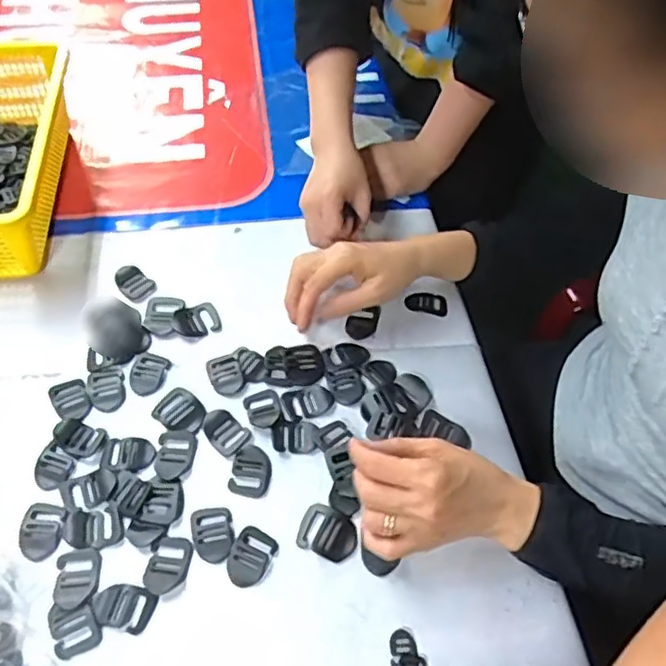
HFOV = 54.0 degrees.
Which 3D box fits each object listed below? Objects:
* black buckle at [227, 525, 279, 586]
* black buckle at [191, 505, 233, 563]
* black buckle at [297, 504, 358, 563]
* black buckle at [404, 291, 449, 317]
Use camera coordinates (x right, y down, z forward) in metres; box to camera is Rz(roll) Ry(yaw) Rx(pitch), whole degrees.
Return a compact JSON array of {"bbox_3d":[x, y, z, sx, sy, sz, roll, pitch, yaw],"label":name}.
[{"bbox_3d":[-0.062,0.169,0.493,0.029,0.004,0.041,20,56,14],"label":"black buckle"},{"bbox_3d":[-0.093,0.155,0.504,0.030,0.004,0.043,-12,54,-10],"label":"black buckle"},{"bbox_3d":[-0.003,0.155,0.508,0.044,0.004,0.036,19,55,12],"label":"black buckle"},{"bbox_3d":[0.093,-0.030,0.652,0.041,0.004,0.024,11,54,7],"label":"black buckle"}]

